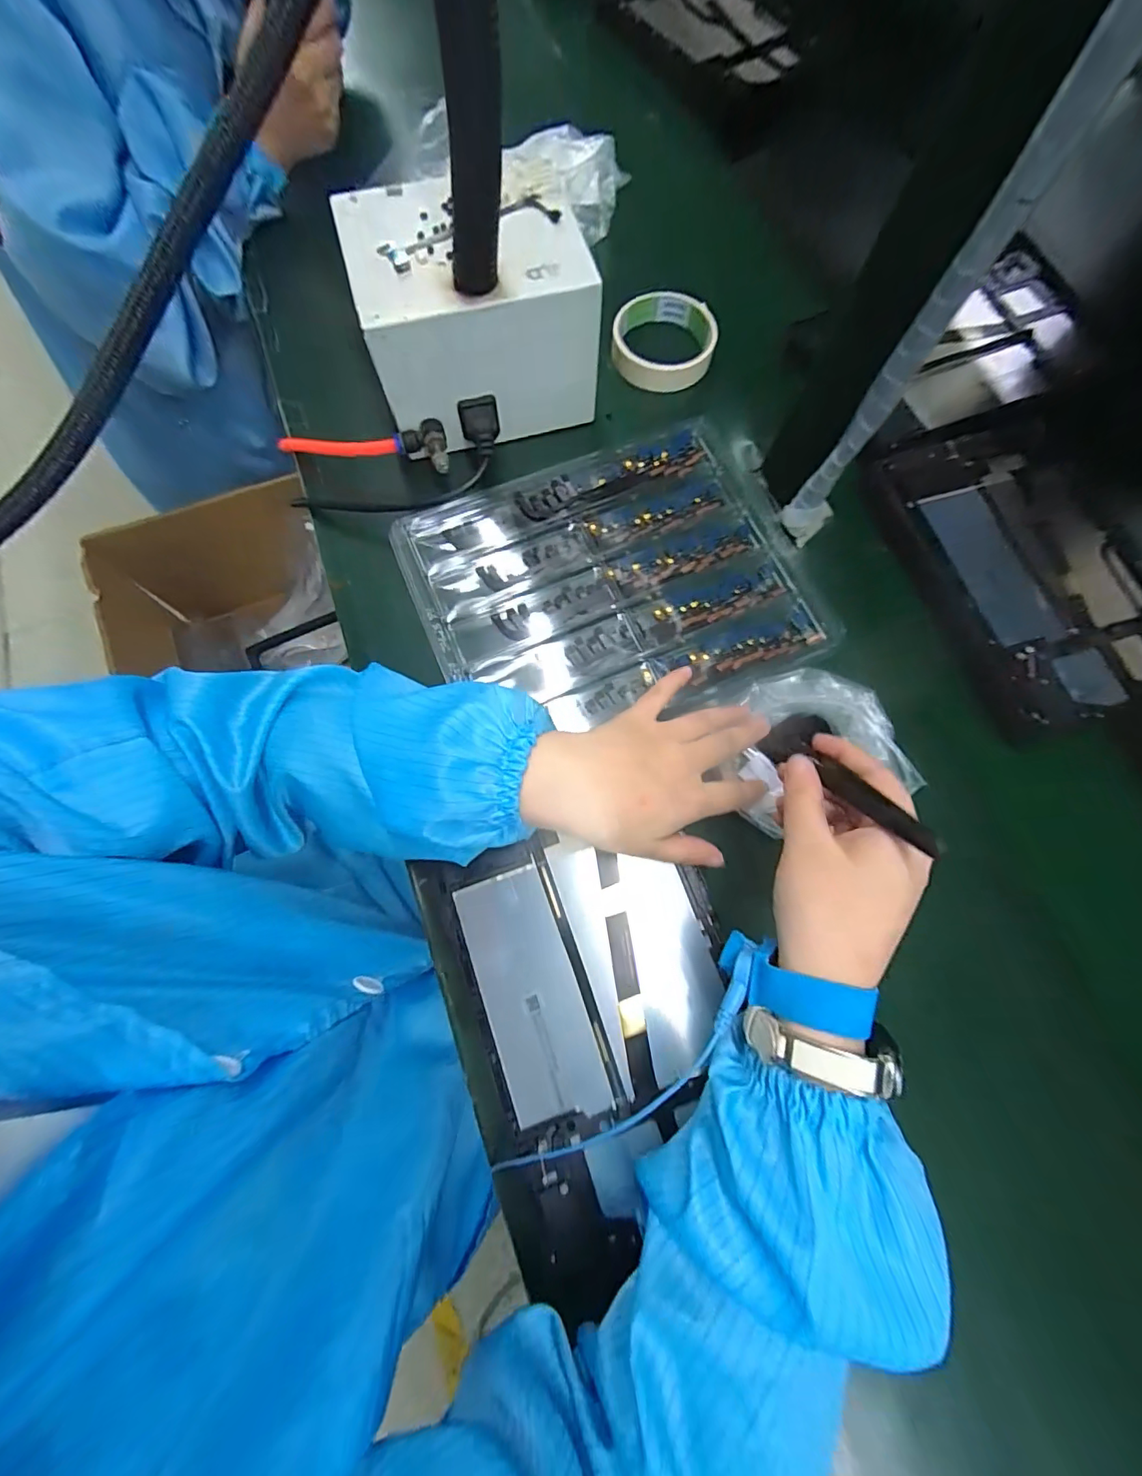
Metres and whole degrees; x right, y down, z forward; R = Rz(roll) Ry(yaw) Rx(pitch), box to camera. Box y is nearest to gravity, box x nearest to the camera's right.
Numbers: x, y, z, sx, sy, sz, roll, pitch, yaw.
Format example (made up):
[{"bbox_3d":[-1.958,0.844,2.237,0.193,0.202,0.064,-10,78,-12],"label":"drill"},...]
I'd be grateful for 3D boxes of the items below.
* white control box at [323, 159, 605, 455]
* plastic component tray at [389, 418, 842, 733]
[{"bbox_3d":[-0.076,-0.317,0.368,0.159,0.104,0.129,-18,76,-6],"label":"white control box"},{"bbox_3d":[0.031,-0.116,0.365,0.273,0.017,0.218,-22,78,-8],"label":"plastic component tray"}]

